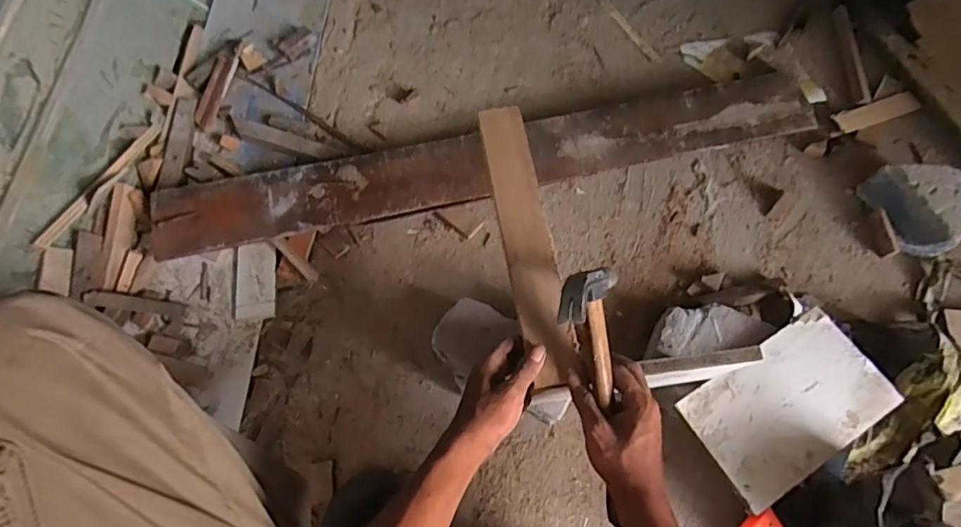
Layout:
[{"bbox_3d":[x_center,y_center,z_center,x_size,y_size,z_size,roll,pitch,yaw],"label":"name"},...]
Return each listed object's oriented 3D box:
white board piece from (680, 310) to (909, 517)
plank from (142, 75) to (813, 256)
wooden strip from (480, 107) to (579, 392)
[{"bbox_3d":[0.390,0.177,0.662,0.245,0.008,0.147,-30,71,-11],"label":"white board piece"},{"bbox_3d":[0.031,-0.169,0.848,1.073,0.040,0.134,-12,67,-6],"label":"plank"},{"bbox_3d":[0.051,-0.033,0.585,0.053,0.009,0.332,-10,69,-2],"label":"wooden strip"}]

